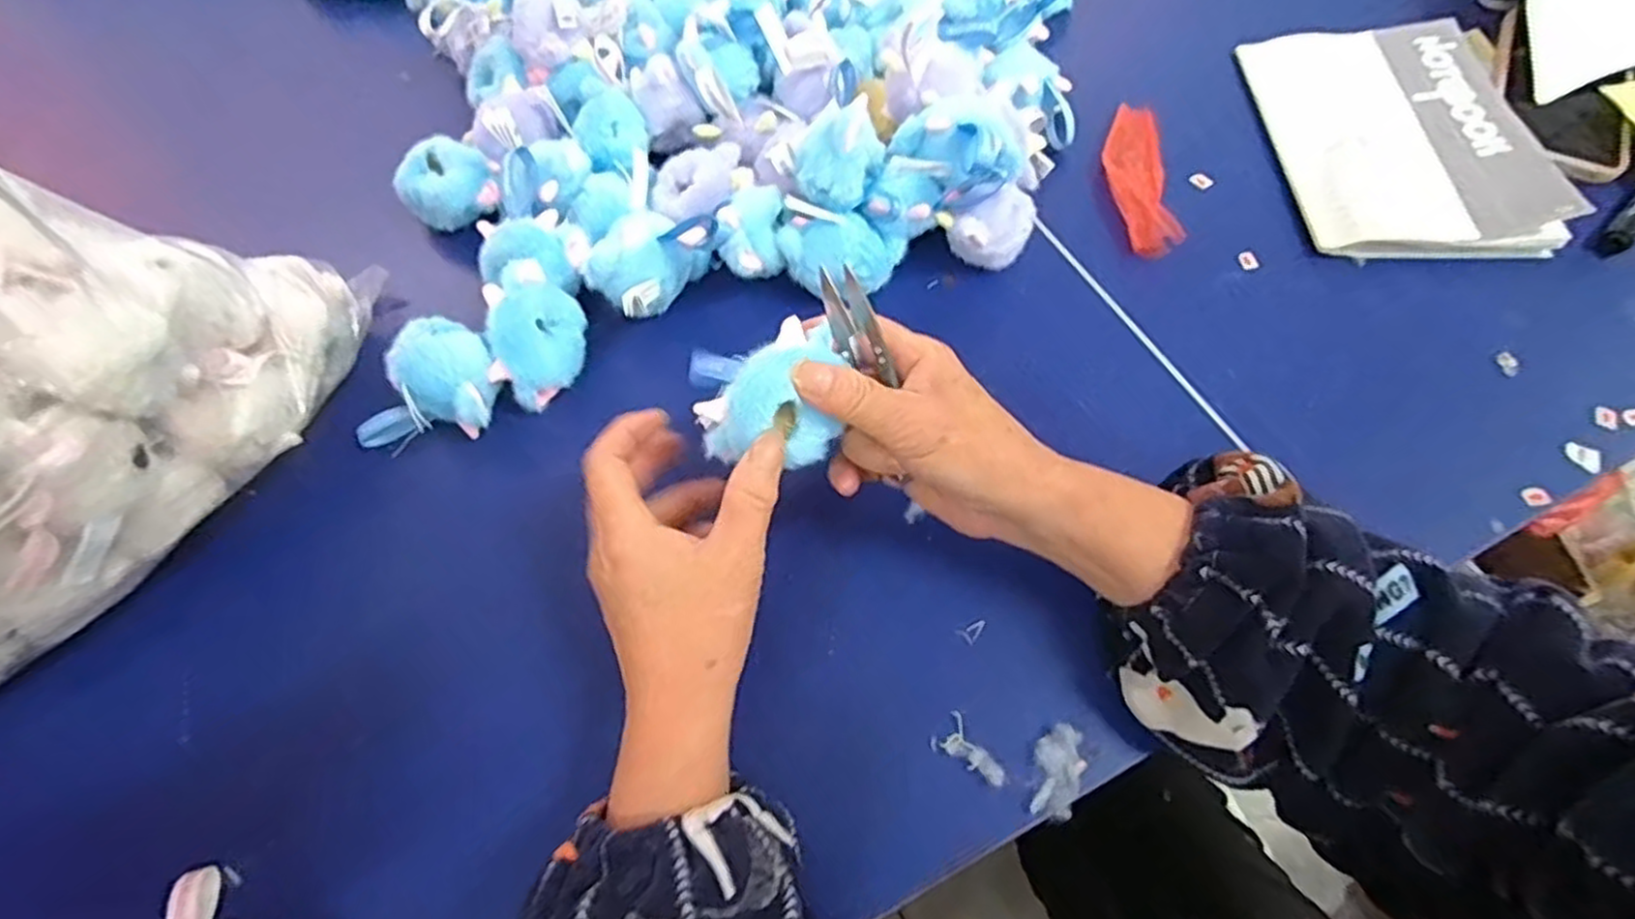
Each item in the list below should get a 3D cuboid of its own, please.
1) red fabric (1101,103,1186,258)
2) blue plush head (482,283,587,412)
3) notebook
[{"bbox_3d":[0.210,-0.188,0.487,0.039,0.009,0.139,3,62,4],"label":"red fabric"},{"bbox_3d":[-0.154,-0.065,0.415,0.047,0.050,0.061,-5,62,-1],"label":"blue plush head"},{"bbox_3d":[0.381,-0.216,0.493,0.146,0.027,0.202,-1,62,1],"label":"notebook"}]

